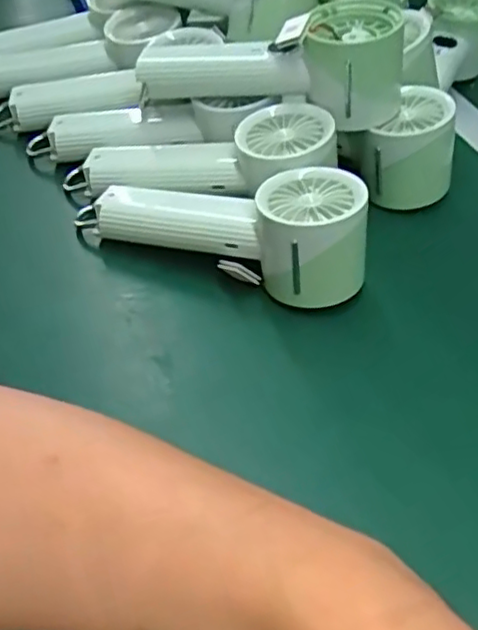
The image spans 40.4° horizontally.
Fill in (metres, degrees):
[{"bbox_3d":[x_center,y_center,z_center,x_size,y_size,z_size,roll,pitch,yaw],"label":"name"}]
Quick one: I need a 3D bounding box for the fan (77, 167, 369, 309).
[{"bbox_3d":[-0.013,-0.064,0.405,0.194,0.064,0.067,22,50,20],"label":"fan"}]

